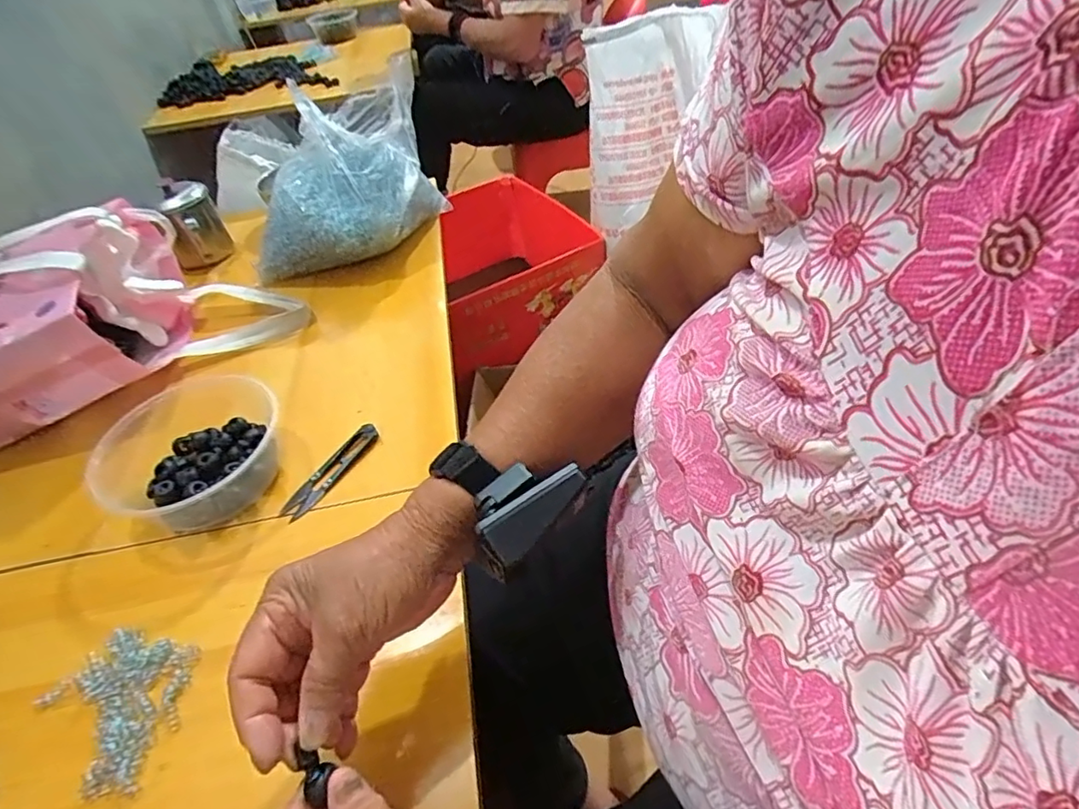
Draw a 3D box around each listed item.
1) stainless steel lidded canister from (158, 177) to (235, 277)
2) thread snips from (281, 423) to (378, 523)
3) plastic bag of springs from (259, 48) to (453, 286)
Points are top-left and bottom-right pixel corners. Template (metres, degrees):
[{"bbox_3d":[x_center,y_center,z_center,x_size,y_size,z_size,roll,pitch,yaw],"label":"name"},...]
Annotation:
[{"bbox_3d":[-0.441,-0.227,0.722,0.068,0.108,0.082,-30,50,-22],"label":"stainless steel lidded canister"},{"bbox_3d":[-0.176,0.055,0.480,0.022,0.013,0.098,19,51,23],"label":"thread snips"},{"bbox_3d":[-0.226,-0.270,0.681,0.137,0.182,0.225,12,46,21],"label":"plastic bag of springs"}]

